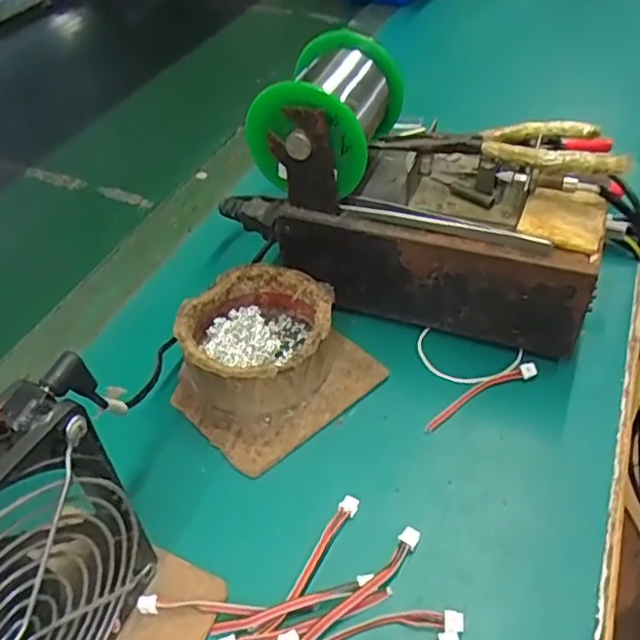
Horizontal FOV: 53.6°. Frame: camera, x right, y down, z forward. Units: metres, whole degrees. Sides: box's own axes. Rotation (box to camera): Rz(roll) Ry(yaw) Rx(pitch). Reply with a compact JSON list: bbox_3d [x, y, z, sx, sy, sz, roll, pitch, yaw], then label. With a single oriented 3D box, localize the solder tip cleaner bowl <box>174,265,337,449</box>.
[{"bbox_3d":[-0.035,0.009,0.362,0.081,0.041,0.084,-1,45,1],"label":"solder tip cleaner bowl"}]

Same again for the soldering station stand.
[{"bbox_3d":[0.054,-0.078,0.383,0.219,0.134,0.107,12,46,15],"label":"soldering station stand"}]

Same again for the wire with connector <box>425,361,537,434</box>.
[{"bbox_3d":[0.088,0.040,0.351,0.074,0.008,0.011,-22,48,-18],"label":"wire with connector"}]

